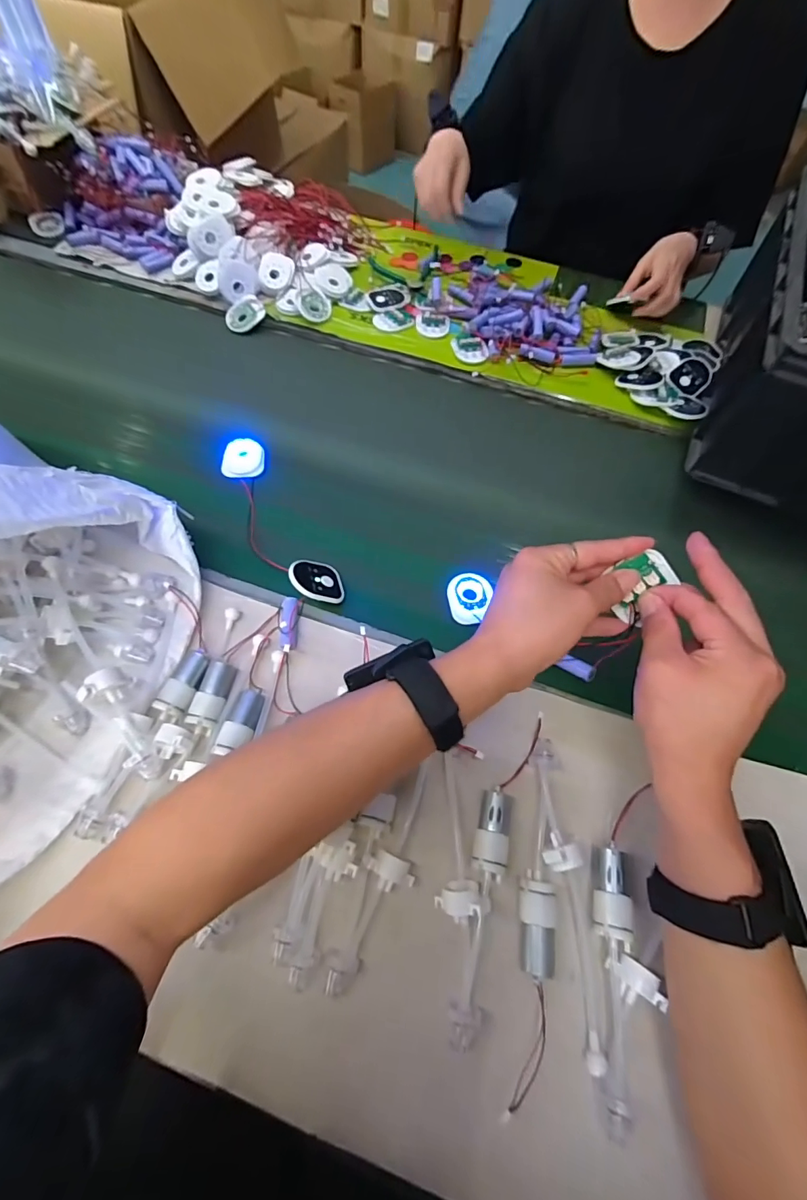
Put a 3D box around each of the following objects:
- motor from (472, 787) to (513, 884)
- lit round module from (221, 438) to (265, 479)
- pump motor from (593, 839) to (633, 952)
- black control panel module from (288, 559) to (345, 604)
[{"bbox_3d":[0.070,0.184,0.363,0.025,0.023,0.060,15,64,5],"label":"motor"},{"bbox_3d":[-0.194,-0.172,0.554,0.047,0.014,0.053,-5,64,-5],"label":"lit round module"},{"bbox_3d":[0.156,0.217,0.340,0.024,0.022,0.061,17,64,6],"label":"pump motor"},{"bbox_3d":[-0.087,-0.020,0.457,0.058,0.004,0.049,9,49,-41],"label":"black control panel module"}]

